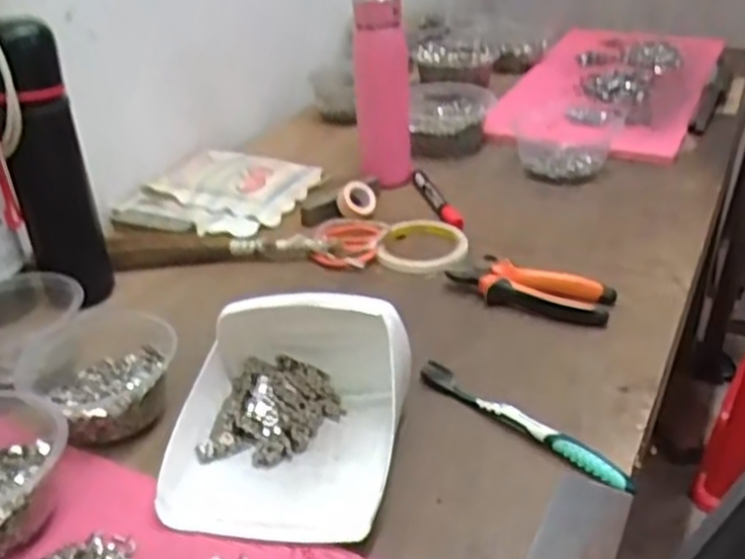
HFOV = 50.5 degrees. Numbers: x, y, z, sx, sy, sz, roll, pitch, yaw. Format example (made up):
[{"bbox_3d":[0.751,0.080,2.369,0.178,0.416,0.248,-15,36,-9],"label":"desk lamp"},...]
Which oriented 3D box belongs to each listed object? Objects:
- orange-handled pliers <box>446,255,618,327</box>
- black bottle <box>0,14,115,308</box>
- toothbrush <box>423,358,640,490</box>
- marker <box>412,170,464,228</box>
[{"bbox_3d":[0.144,0.005,0.722,0.146,0.026,0.055,10,33,18],"label":"orange-handled pliers"},{"bbox_3d":[-0.285,-0.093,0.694,0.065,0.243,0.054,-11,32,-15],"label":"black bottle"},{"bbox_3d":[0.106,0.104,0.576,0.014,0.017,0.181,-28,40,-36],"label":"toothbrush"},{"bbox_3d":[0.073,-0.095,0.907,0.020,0.013,0.148,-9,32,-12],"label":"marker"}]

